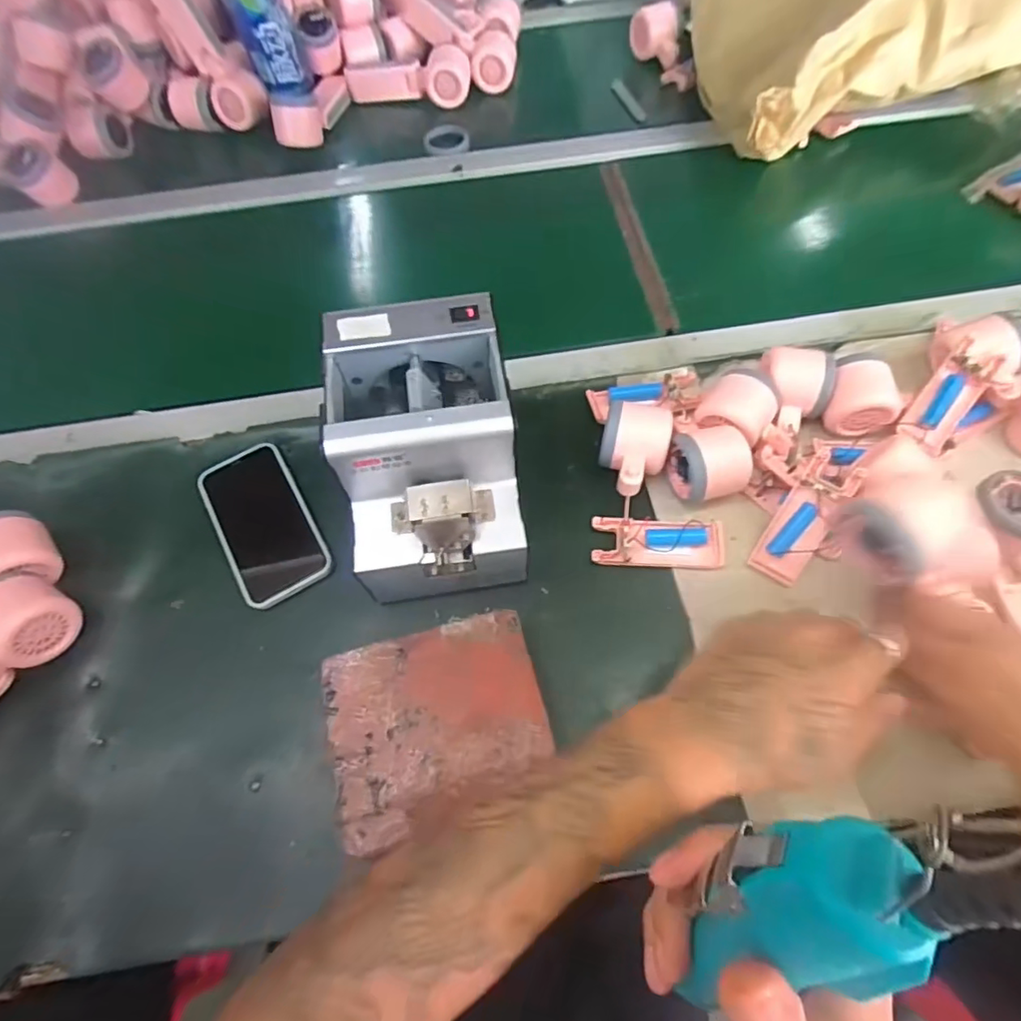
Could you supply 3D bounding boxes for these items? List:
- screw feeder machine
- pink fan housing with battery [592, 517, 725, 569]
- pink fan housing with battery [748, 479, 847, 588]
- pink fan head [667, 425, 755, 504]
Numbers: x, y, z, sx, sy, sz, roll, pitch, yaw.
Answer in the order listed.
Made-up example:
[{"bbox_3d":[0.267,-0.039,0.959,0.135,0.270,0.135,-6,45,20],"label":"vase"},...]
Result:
[{"bbox_3d":[-0.059,-0.036,0.437,0.124,0.154,0.178,-7,63,-1],"label":"screw feeder machine"},{"bbox_3d":[0.122,0.027,0.473,0.104,0.020,0.040,2,64,3],"label":"pink fan housing with battery"},{"bbox_3d":[0.230,0.018,0.456,0.038,0.016,0.083,26,110,14],"label":"pink fan housing with battery"},{"bbox_3d":[0.165,-0.040,0.477,0.060,0.058,0.063,-13,64,-5],"label":"pink fan head"}]

